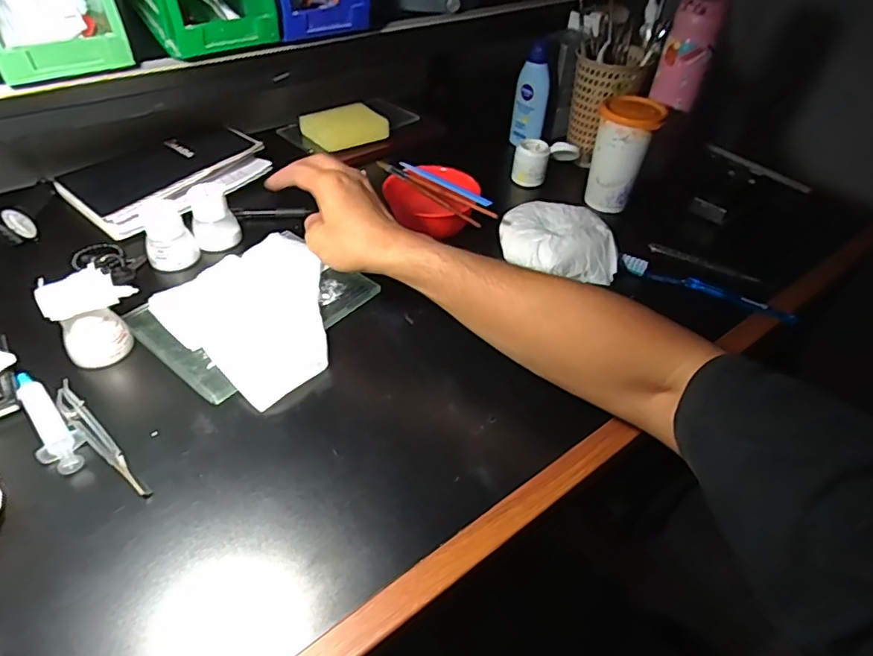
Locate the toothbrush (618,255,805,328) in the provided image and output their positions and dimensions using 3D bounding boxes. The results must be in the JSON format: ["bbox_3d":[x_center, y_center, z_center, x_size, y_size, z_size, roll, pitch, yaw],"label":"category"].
[{"bbox_3d":[0.290,-0.040,0.567,0.184,0.024,0.016,23,48,18],"label":"toothbrush"}]

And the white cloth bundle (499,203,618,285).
[{"bbox_3d":[0.133,-0.103,0.591,0.114,0.031,0.115,0,47,-6],"label":"white cloth bundle"}]

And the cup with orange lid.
[{"bbox_3d":[0.229,-0.219,0.662,0.071,0.125,0.083,17,46,12],"label":"cup with orange lid"}]

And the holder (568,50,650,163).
[{"bbox_3d":[0.236,-0.307,0.735,0.087,0.127,0.070,-22,50,-24],"label":"holder"}]

